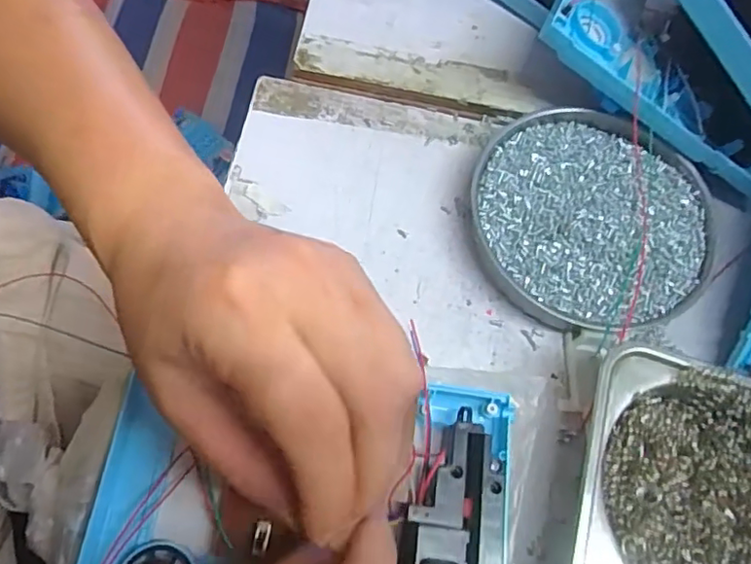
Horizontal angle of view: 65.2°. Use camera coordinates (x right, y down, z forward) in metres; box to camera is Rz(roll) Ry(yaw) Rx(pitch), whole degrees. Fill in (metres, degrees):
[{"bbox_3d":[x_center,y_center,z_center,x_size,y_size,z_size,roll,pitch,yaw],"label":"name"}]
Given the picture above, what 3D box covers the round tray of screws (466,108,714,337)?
[{"bbox_3d":[0.121,-0.037,0.331,0.129,0.016,0.131,0,66,0],"label":"round tray of screws"}]

